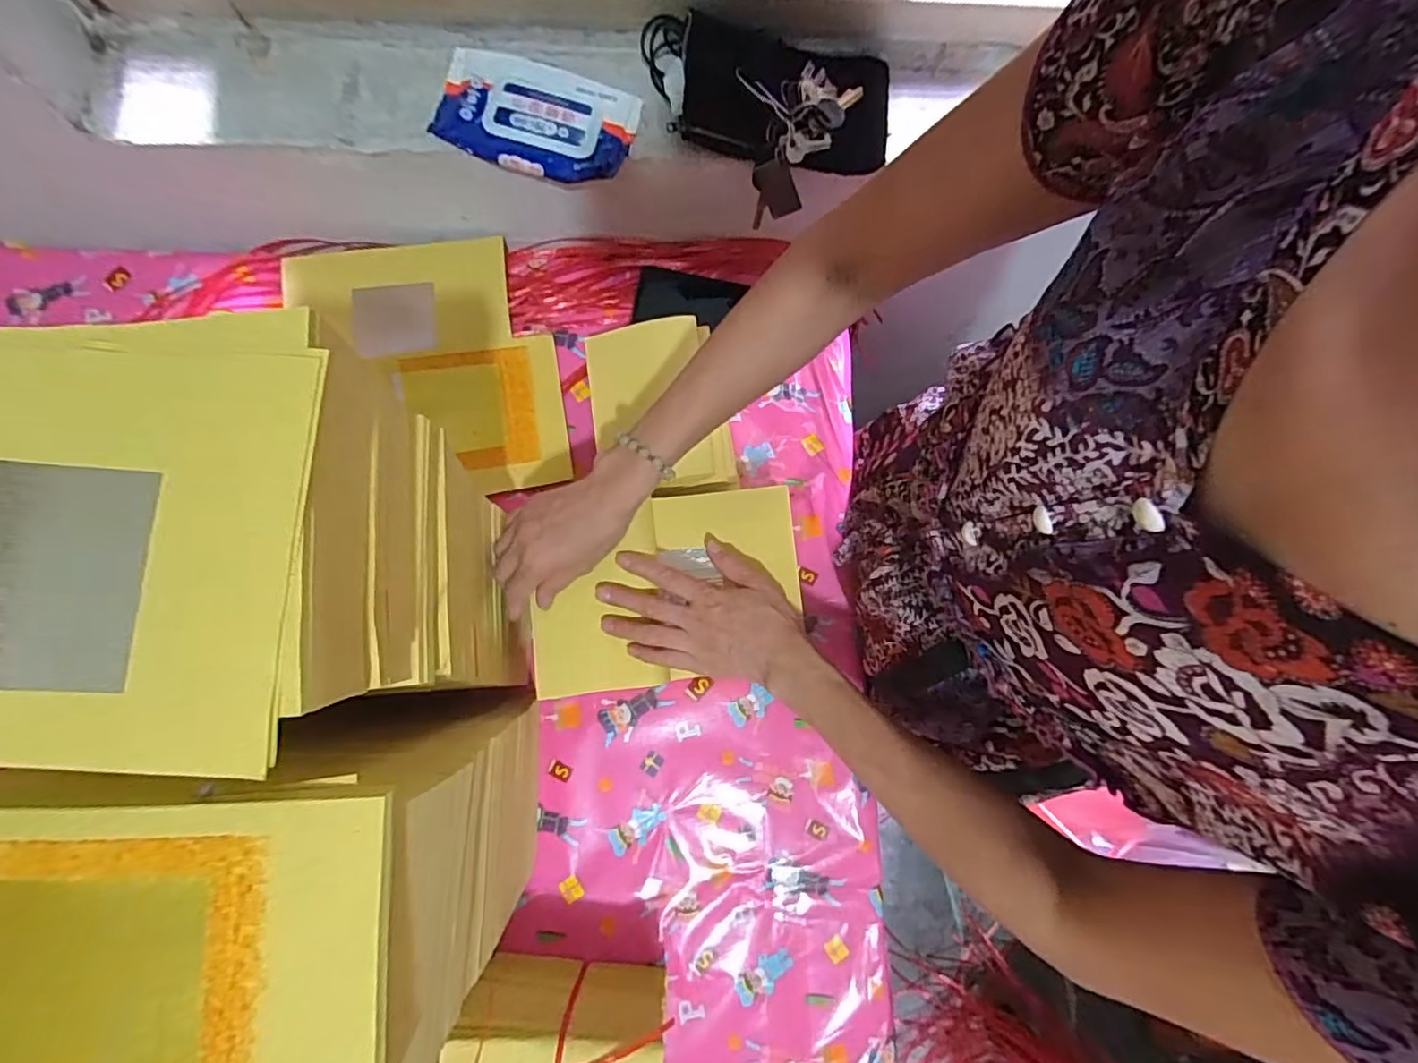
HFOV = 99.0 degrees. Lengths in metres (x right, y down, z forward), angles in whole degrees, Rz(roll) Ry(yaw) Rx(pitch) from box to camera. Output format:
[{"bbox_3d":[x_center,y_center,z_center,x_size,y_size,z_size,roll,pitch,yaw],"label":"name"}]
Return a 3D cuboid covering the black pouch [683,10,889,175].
[{"bbox_3d":[0.072,-0.392,0.548,0.193,0.049,0.120,-1,87,-15],"label":"black pouch"}]

